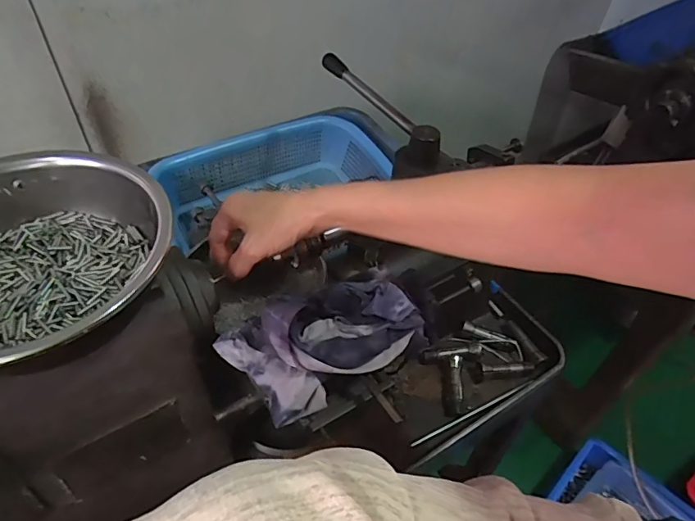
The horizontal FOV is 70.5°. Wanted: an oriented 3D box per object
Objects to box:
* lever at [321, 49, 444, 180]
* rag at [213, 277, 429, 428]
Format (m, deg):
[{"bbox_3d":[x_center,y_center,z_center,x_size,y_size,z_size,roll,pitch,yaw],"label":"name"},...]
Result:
[{"bbox_3d":[0.033,-0.176,0.571,0.043,0.043,0.211,-20,52,-20],"label":"lever"},{"bbox_3d":[-0.017,0.059,0.405,0.161,0.065,0.085,-20,52,-20],"label":"rag"}]

